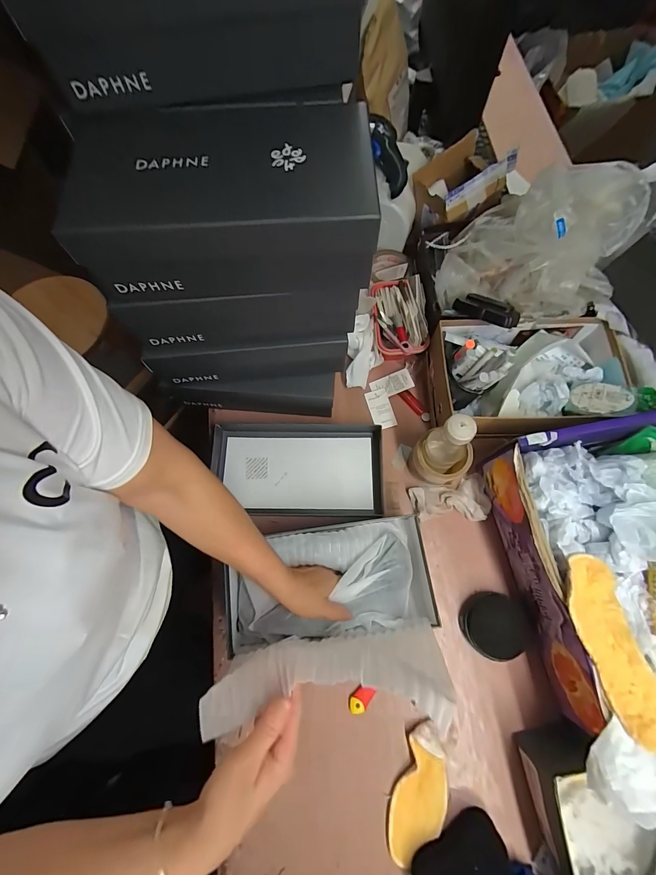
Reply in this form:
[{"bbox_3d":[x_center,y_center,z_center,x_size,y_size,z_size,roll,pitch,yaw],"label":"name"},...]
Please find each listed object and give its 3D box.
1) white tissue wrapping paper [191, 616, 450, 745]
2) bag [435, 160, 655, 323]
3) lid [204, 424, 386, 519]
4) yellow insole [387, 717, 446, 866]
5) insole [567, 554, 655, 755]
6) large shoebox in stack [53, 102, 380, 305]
[{"bbox_3d":[0.006,0.262,0.385,0.253,0.164,0.062,-2,72,1],"label":"white tissue wrapping paper"},{"bbox_3d":[0.357,-0.324,0.565,0.312,0.157,0.203,7,73,4],"label":"bag"},{"bbox_3d":[-0.057,0.057,0.623,0.308,0.021,0.165,1,72,2],"label":"lid"},{"bbox_3d":[0.130,0.493,0.471,0.067,0.016,0.161,19,74,7],"label":"yellow insole"},{"bbox_3d":[0.336,0.246,0.401,0.066,0.025,0.197,-12,72,-2],"label":"insole"},{"bbox_3d":[-0.107,-0.250,0.368,0.302,0.103,0.162,-1,72,1],"label":"large shoebox in stack"}]

